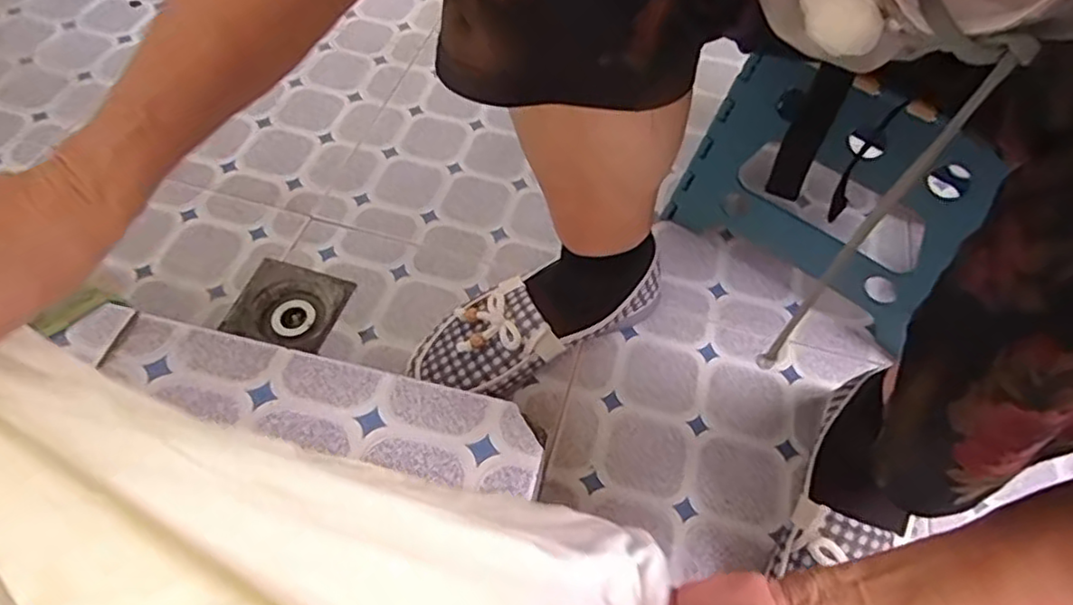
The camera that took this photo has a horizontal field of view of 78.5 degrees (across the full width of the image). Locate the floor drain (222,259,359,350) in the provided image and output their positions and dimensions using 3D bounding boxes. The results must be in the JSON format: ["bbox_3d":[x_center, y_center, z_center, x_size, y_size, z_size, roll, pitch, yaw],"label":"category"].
[{"bbox_3d":[-0.228,0.006,0.613,0.091,0.024,0.081,15,54,6],"label":"floor drain"}]

